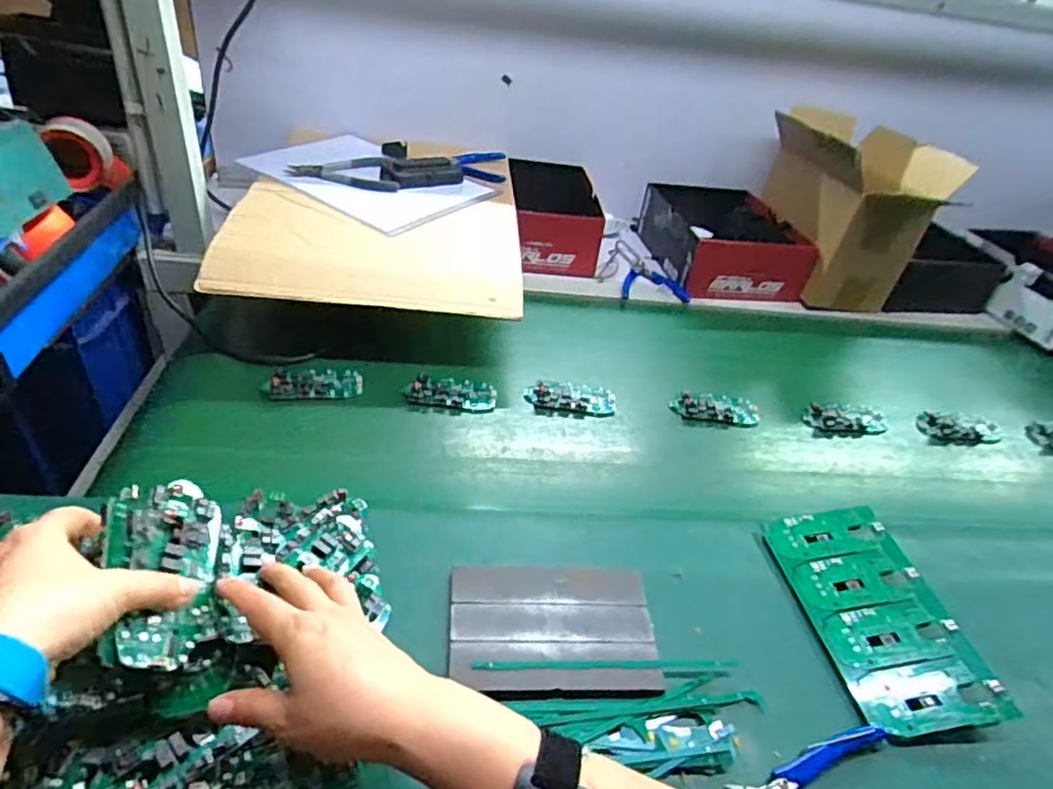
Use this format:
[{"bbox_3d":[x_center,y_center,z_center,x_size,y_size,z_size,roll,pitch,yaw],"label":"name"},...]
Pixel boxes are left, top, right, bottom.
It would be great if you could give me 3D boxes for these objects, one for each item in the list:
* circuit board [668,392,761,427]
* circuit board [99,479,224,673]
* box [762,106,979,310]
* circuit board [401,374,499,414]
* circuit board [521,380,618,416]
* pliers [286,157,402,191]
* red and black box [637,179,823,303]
[{"bbox_3d":[0.218,0.015,0.735,0.101,0.015,0.047,5,36,-4],"label":"circuit board"},{"bbox_3d":[-0.216,0.104,0.383,0.016,0.079,0.113,-25,69,19],"label":"circuit board"},{"bbox_3d":[0.471,-0.274,0.953,0.150,0.213,0.258,2,36,-7],"label":"box"},{"bbox_3d":[-0.081,-0.004,0.686,0.096,0.017,0.049,6,36,-2],"label":"circuit board"},{"bbox_3d":[0.049,0.003,0.711,0.101,0.013,0.046,8,36,1],"label":"circuit board"},{"bbox_3d":[-0.206,-0.301,0.860,0.218,0.019,0.097,-2,37,-13],"label":"pliers"},{"bbox_3d":[0.293,-0.239,0.977,0.183,0.088,0.252,0,36,-11],"label":"red and black box"}]

